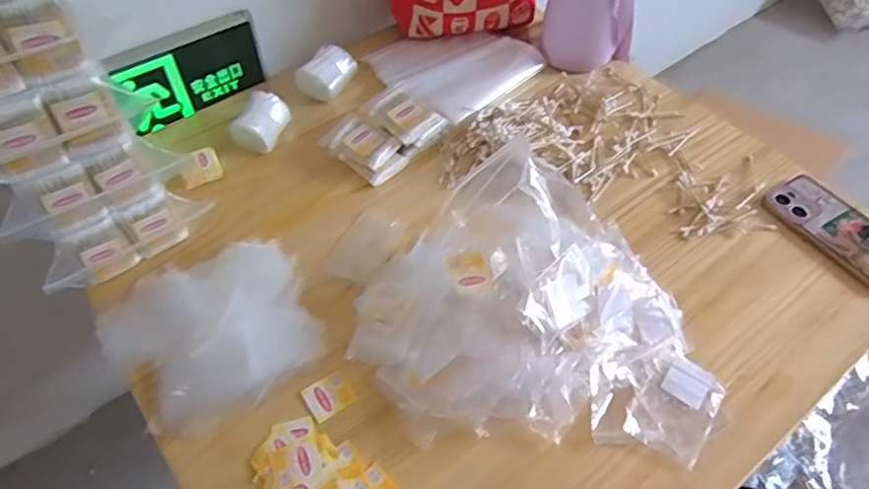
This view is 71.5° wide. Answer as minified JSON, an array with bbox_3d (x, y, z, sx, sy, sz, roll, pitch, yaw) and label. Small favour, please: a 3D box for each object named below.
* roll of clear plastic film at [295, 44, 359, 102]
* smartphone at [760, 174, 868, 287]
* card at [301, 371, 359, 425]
[{"bbox_3d":[-0.150,-0.241,0.841,0.062,0.041,0.075,23,56,17],"label":"roll of clear plastic film"},{"bbox_3d":[0.448,-0.018,0.665,0.078,0.014,0.158,-33,55,-14],"label":"smartphone"},{"bbox_3d":[-0.100,0.145,0.578,0.043,0.004,0.038,-26,60,-23],"label":"card"}]

